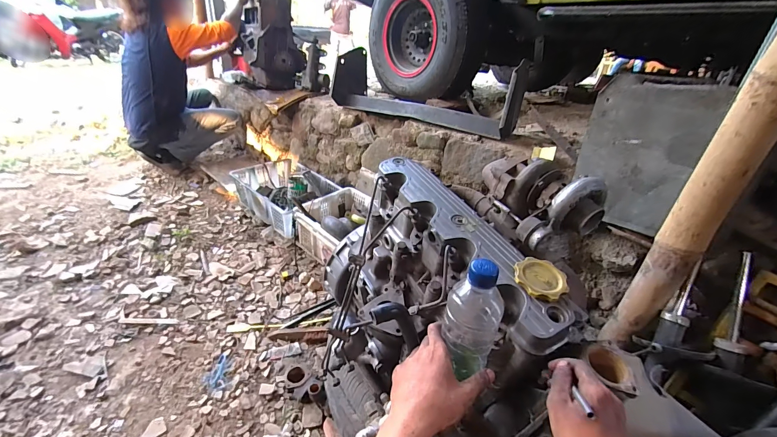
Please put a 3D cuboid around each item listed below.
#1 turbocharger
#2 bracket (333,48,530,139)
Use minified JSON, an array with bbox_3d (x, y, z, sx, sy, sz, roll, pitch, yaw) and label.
[{"bbox_3d":[0.301,-0.033,0.668,0.173,0.143,0.225,-1,28,-13],"label":"turbocharger"},{"bbox_3d":[0.143,-0.589,1.461,0.914,0.262,0.252,25,33,32],"label":"bracket"}]

